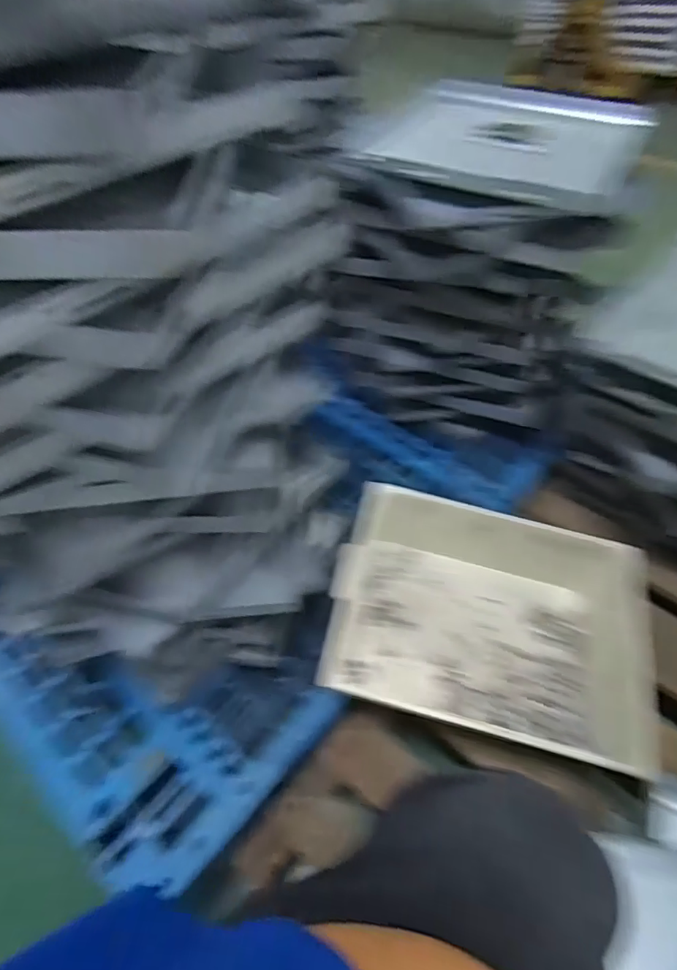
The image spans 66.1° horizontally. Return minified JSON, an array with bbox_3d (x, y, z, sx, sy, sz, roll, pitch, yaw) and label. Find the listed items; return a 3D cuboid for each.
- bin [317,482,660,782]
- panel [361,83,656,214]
[{"bbox_3d":[0.189,0.186,0.690,0.366,0.167,0.258,11,51,10],"label":"bin"},{"bbox_3d":[0.232,-0.468,0.697,0.321,0.026,0.332,21,53,18],"label":"panel"}]

